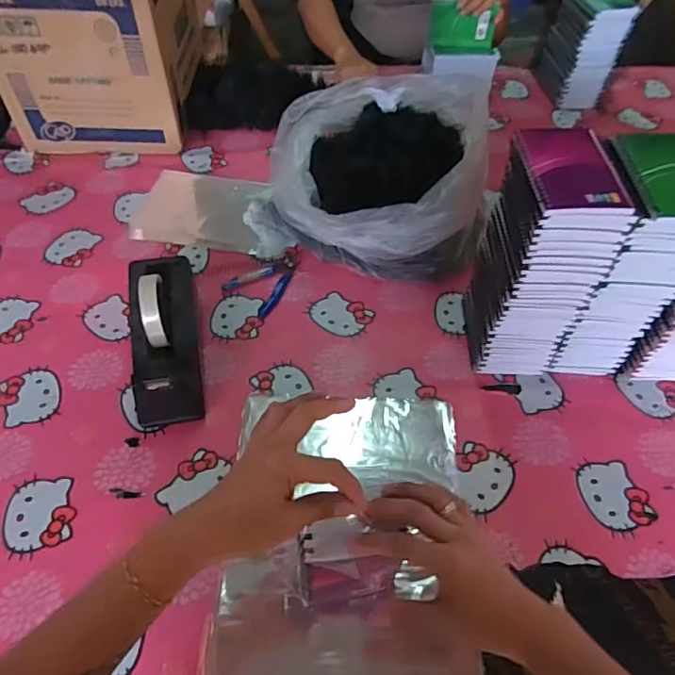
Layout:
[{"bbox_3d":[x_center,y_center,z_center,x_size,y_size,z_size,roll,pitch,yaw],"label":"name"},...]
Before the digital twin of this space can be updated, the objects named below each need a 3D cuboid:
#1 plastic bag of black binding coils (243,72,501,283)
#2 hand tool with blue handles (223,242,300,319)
[{"bbox_3d":[0.063,-0.257,0.810,0.331,0.179,0.300,20,54,13],"label":"plastic bag of black binding coils"},{"bbox_3d":[-0.093,-0.093,0.777,0.075,0.022,0.133,33,58,22],"label":"hand tool with blue handles"}]

